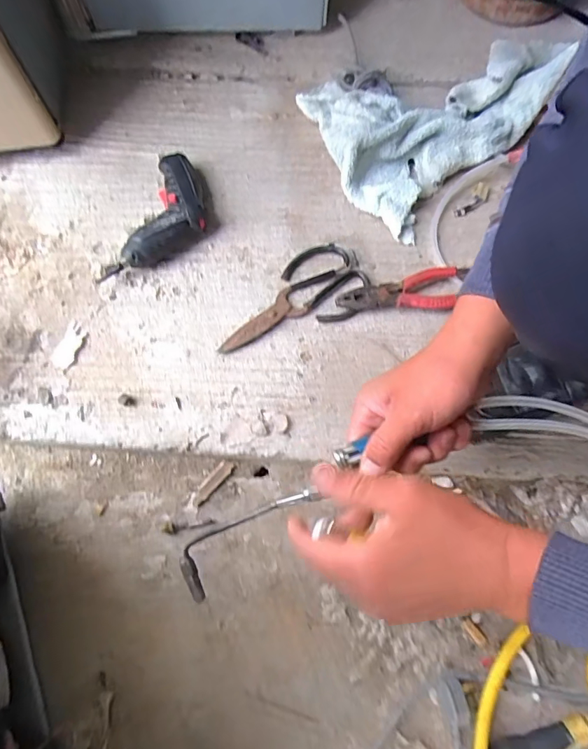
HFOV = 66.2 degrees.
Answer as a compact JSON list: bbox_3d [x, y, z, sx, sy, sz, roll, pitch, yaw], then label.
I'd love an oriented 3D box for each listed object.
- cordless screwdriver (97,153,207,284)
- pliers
[{"bbox_3d":[-0.164,-0.197,0.582,0.099,0.046,0.205,19,73,7],"label":"cordless screwdriver"},{"bbox_3d":[0.130,-0.095,0.558,0.152,0.025,0.051,-13,72,-4],"label":"pliers"}]

